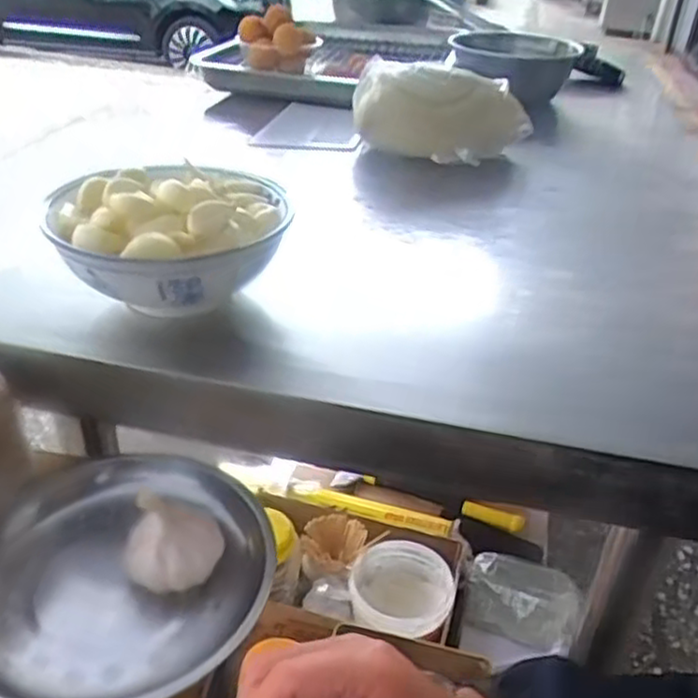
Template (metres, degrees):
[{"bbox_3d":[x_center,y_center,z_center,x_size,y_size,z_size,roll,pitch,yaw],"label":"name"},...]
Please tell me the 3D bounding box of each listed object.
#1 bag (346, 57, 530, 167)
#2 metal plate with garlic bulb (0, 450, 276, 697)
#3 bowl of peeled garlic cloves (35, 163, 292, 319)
[{"bbox_3d":[0.092,-0.239,0.728,0.183,0.079,0.074,10,33,7],"label":"bag"},{"bbox_3d":[-0.134,0.127,0.411,0.164,0.048,0.170,3,37,-2],"label":"metal plate with garlic bulb"},{"bbox_3d":[-0.115,-0.078,0.470,0.147,0.074,0.142,4,33,-2],"label":"bowl of peeled garlic cloves"}]

